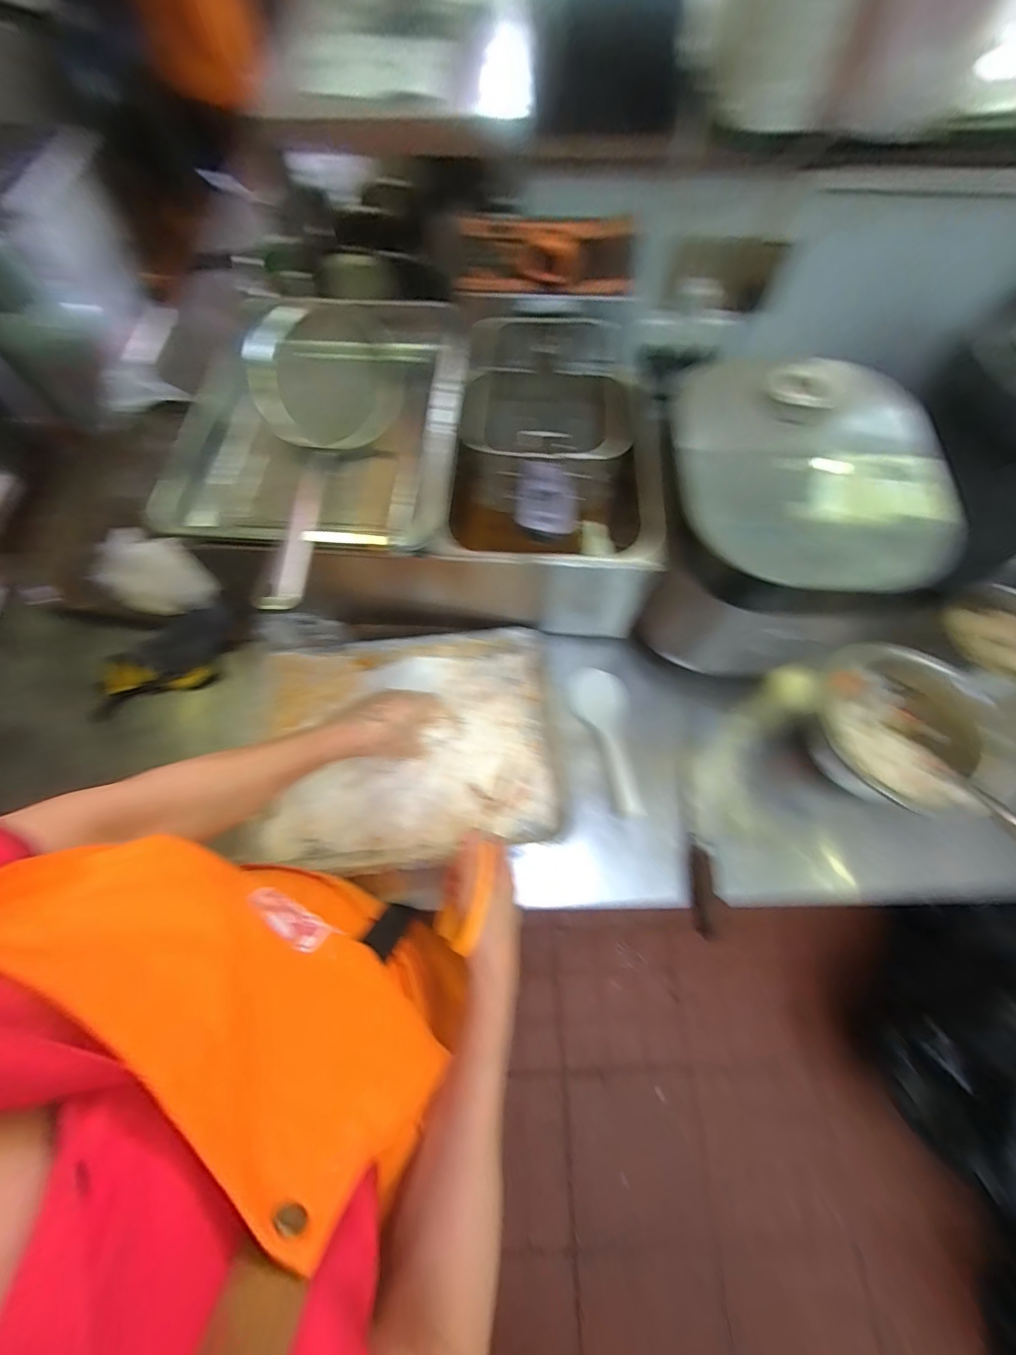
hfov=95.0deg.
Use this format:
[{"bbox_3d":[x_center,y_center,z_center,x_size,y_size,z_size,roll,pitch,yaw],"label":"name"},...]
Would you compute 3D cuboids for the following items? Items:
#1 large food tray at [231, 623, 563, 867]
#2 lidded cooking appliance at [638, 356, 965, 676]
[{"bbox_3d":[-0.133,0.086,0.589,0.382,0.045,0.277,-7,67,-3],"label":"large food tray"},{"bbox_3d":[0.303,-0.171,0.562,0.251,0.229,0.276,2,67,0],"label":"lidded cooking appliance"}]

